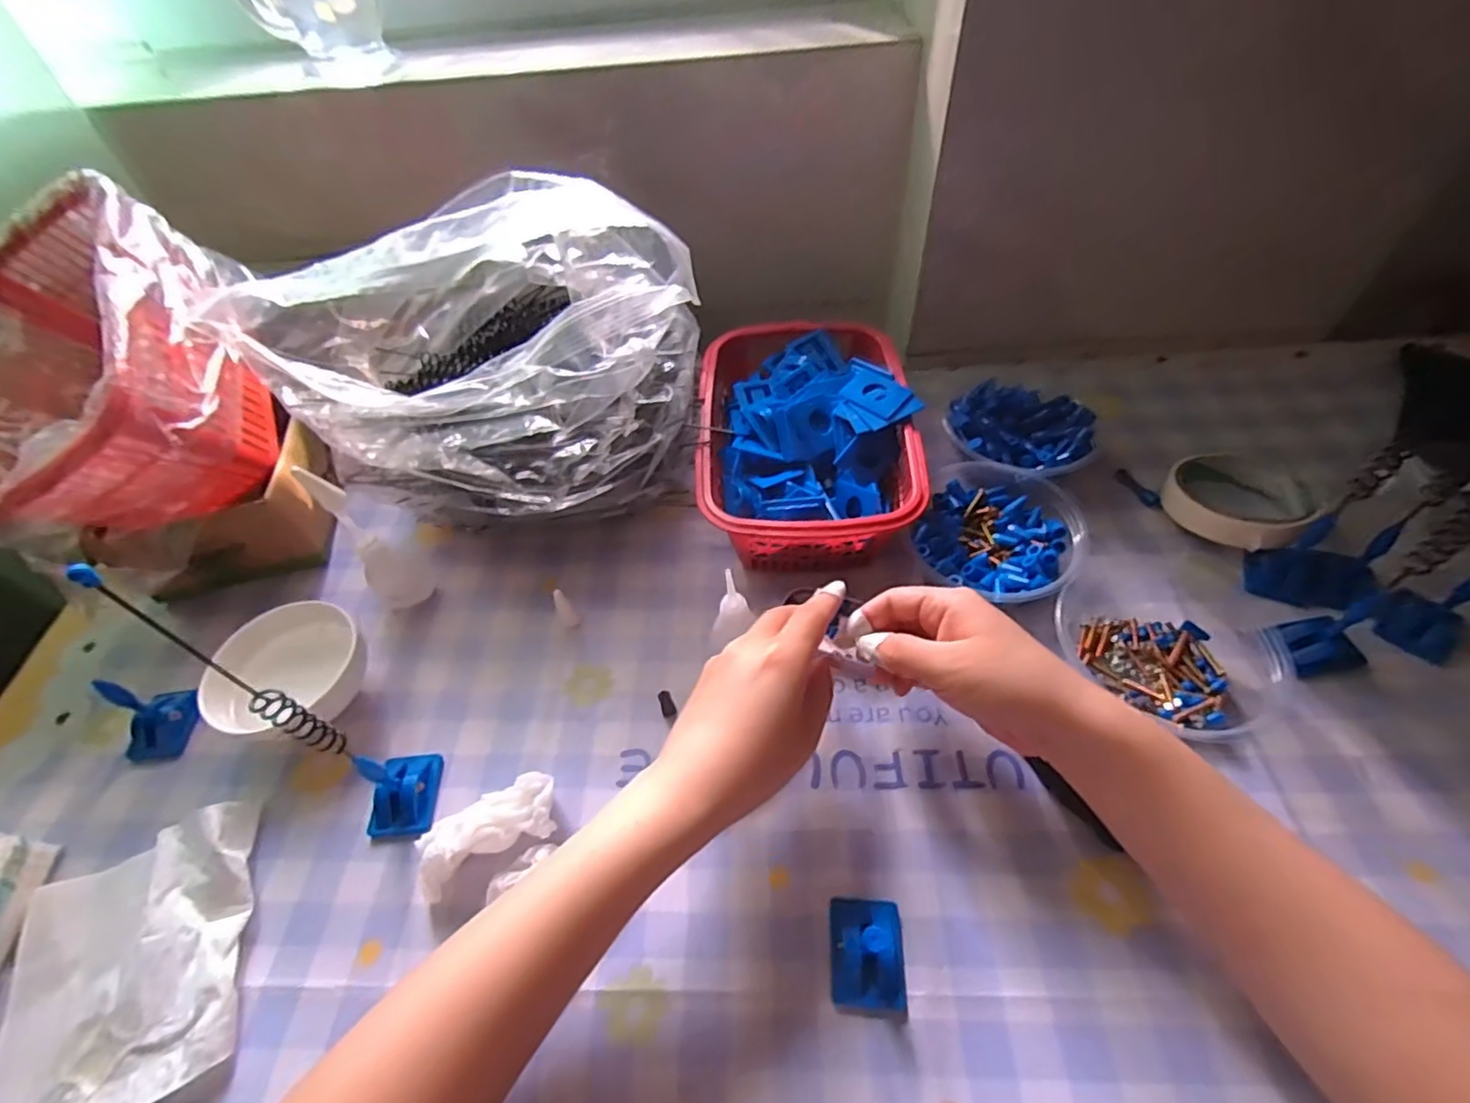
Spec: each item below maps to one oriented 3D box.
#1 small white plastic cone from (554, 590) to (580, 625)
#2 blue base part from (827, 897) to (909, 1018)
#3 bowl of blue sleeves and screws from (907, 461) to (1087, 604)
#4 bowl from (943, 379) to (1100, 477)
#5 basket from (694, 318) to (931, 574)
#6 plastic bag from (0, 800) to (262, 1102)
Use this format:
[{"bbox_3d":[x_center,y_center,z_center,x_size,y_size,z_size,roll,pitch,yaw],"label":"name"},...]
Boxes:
[{"bbox_3d":[-0.117,0.040,0.427,0.012,0.033,0.011,-28,56,-15],"label":"small white plastic cone"},{"bbox_3d":[0.065,0.196,0.304,0.036,0.012,0.048,0,54,5],"label":"blue base part"},{"bbox_3d":[0.176,-0.009,0.426,0.102,0.046,0.106,-3,53,3],"label":"bowl of blue sleeves and screws"},{"bbox_3d":[0.217,-0.086,0.478,0.102,0.047,0.092,29,60,25],"label":"bowl"},{"bbox_3d":[0.052,-0.082,0.470,0.148,0.082,0.202,-2,53,4],"label":"basket"},{"bbox_3d":[-0.308,0.211,0.311,0.120,0.031,0.123,-23,55,-12],"label":"plastic bag"}]

